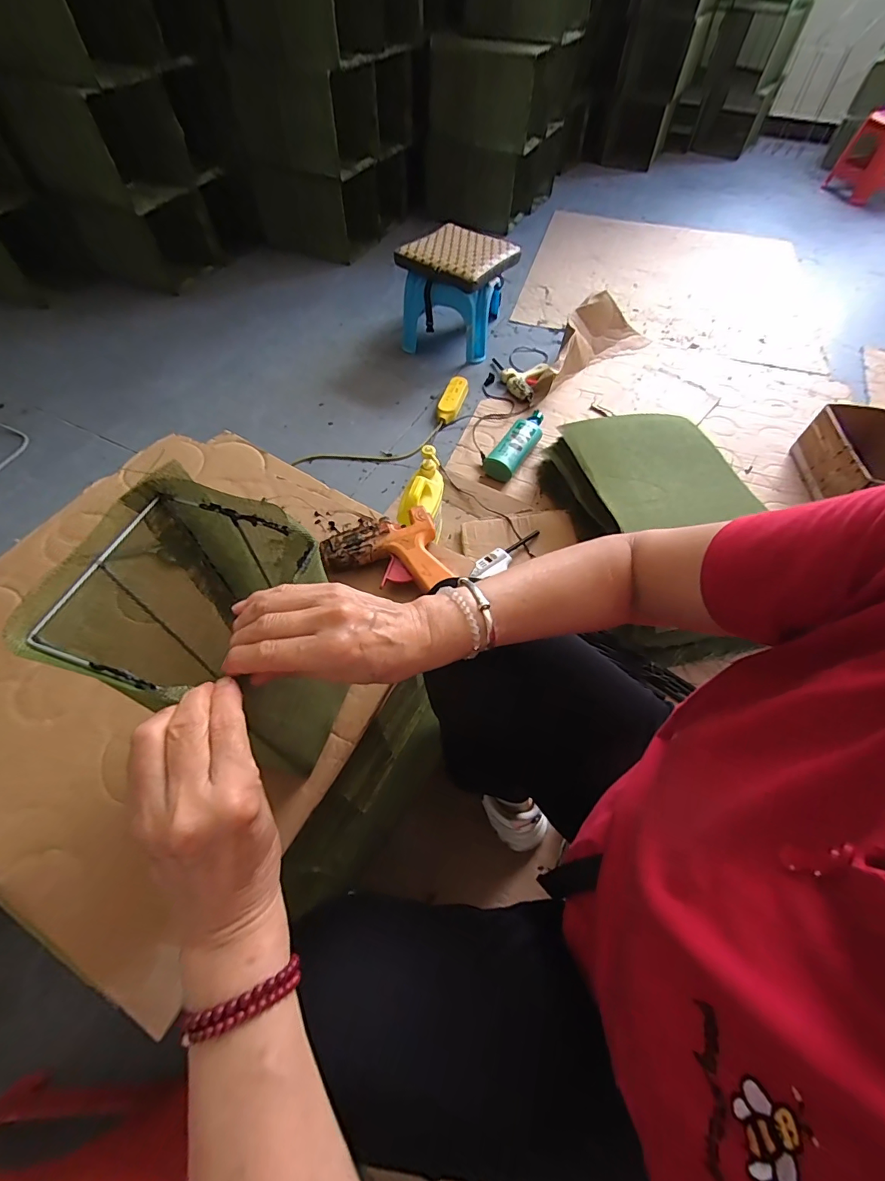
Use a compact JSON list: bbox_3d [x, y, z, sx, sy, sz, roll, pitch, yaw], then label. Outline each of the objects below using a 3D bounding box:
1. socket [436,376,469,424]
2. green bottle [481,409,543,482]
[{"bbox_3d":[0.032,-0.580,1.345,0.065,0.032,0.213,15,59,8],"label":"socket"},{"bbox_3d":[0.217,-0.416,1.230,0.086,0.066,0.297,28,61,15],"label":"green bottle"}]

